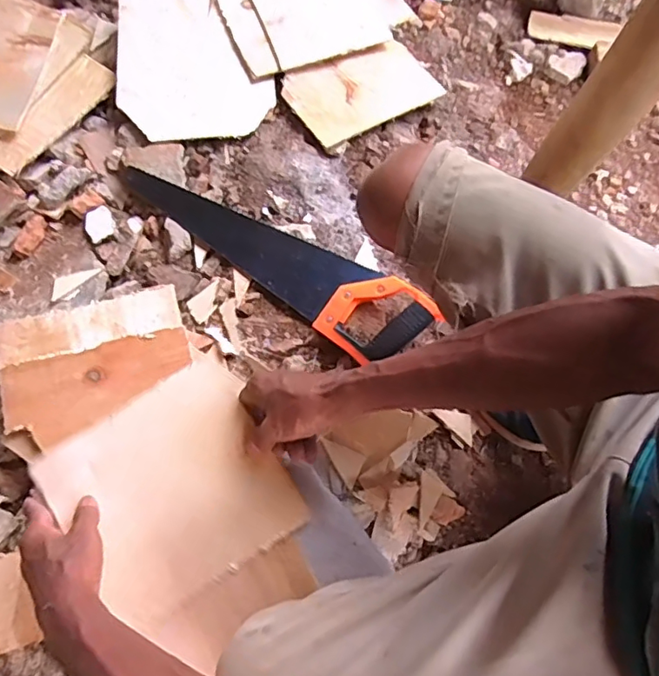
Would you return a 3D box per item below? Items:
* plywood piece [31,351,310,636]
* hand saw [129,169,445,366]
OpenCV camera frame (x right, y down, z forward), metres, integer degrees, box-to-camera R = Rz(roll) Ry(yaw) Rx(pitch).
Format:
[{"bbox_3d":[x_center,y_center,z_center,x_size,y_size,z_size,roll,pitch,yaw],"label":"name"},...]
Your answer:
[{"bbox_3d":[-0.151,0.148,0.539,0.201,0.007,0.189,-34,87,-5],"label":"plywood piece"},{"bbox_3d":[-0.084,-0.101,0.714,0.447,0.024,0.114,29,77,6],"label":"hand saw"}]

